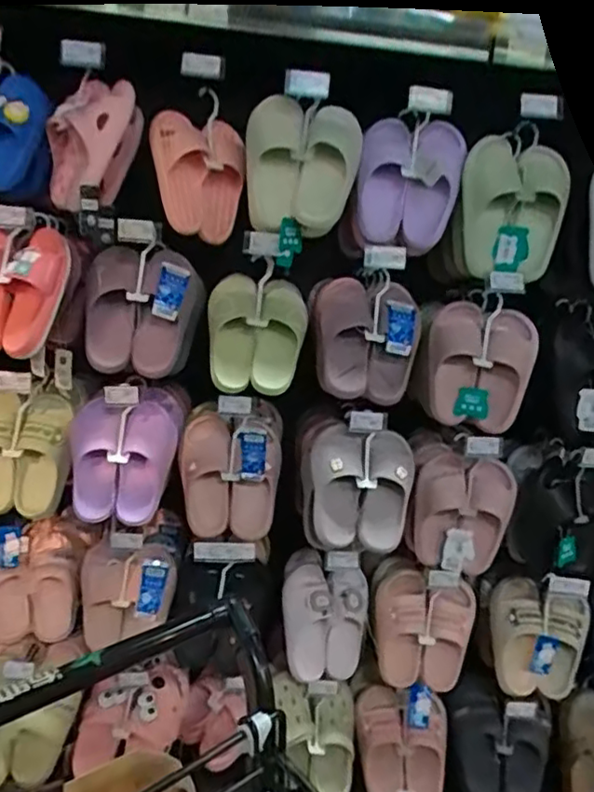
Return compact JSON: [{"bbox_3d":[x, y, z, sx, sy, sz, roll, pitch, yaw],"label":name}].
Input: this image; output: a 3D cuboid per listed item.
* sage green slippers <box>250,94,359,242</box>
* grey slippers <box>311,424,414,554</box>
[{"bbox_3d":[0.011,-0.472,1.292,0.228,0.256,0.136,6,13,-2],"label":"sage green slippers"},{"bbox_3d":[0.134,0.202,1.356,0.212,0.239,0.104,10,14,13],"label":"grey slippers"}]

